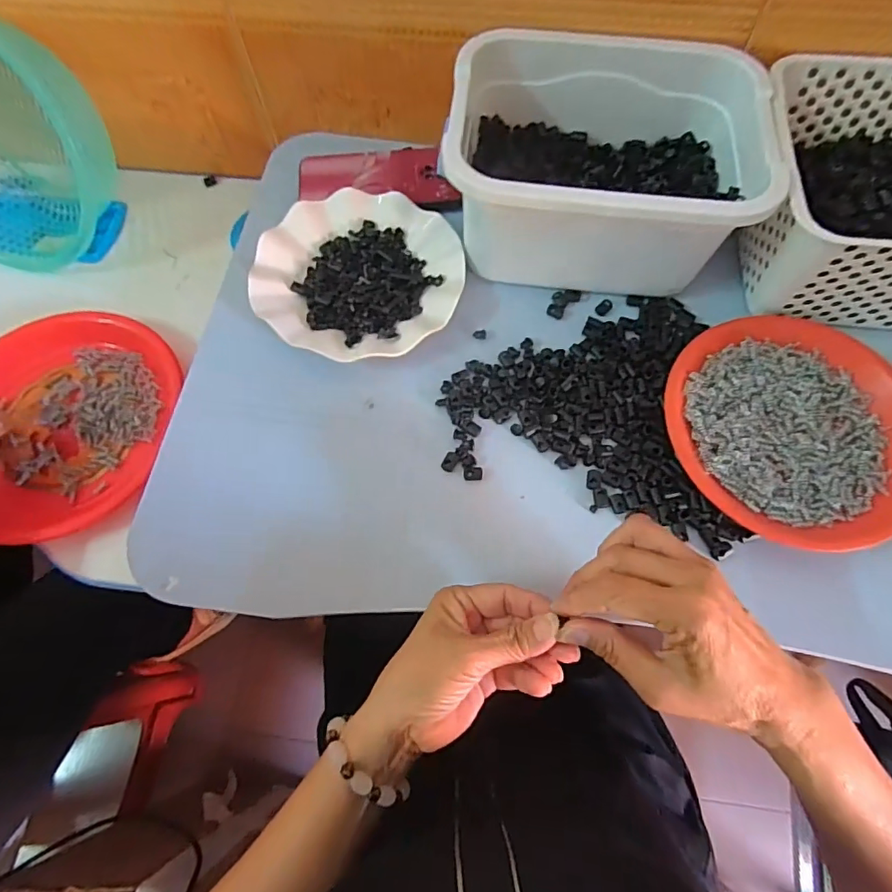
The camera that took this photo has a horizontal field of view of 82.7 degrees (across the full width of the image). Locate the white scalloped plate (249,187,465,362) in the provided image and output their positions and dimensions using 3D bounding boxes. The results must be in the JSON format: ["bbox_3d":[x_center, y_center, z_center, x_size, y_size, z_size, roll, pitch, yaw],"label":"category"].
[{"bbox_3d":[-0.077,-0.156,0.461,0.175,0.029,0.174,0,68,1],"label":"white scalloped plate"}]

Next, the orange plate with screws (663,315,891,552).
[{"bbox_3d":[0.277,-0.019,0.406,0.183,0.024,0.192,0,68,1],"label":"orange plate with screws"}]

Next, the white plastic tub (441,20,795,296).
[{"bbox_3d":[0.132,-0.246,0.442,0.250,0.104,0.187,4,69,3],"label":"white plastic tub"}]

